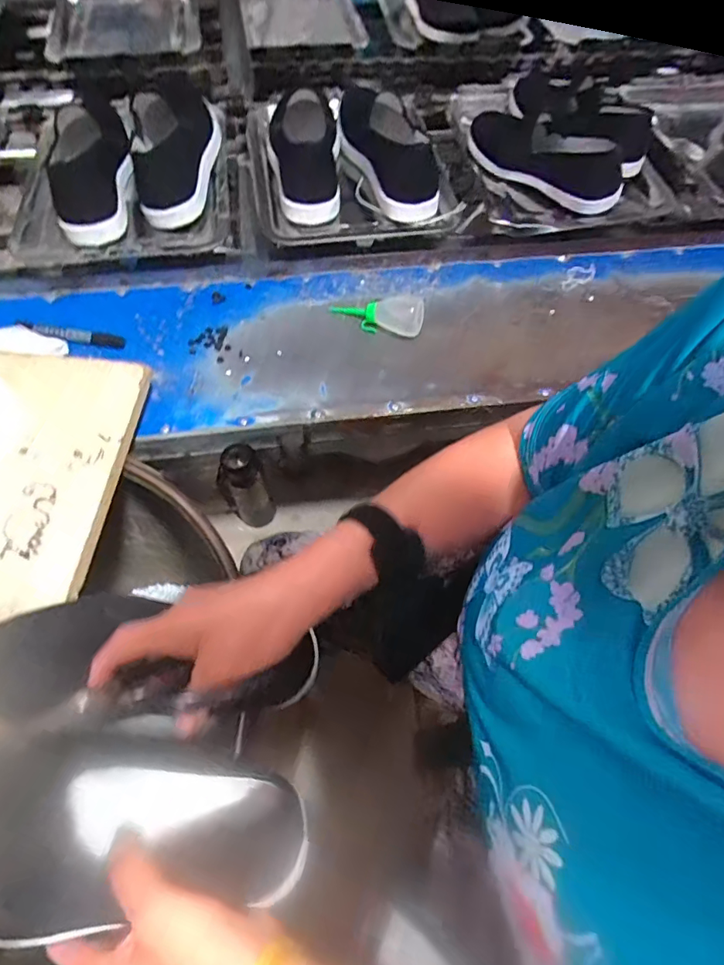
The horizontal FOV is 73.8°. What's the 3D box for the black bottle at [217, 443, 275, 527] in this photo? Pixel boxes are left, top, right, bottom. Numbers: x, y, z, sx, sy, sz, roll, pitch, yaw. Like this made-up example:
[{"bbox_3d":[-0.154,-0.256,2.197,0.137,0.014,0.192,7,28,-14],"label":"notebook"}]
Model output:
[{"bbox_3d":[-0.247,0.013,1.015,0.081,0.241,0.082,-28,64,-16],"label":"black bottle"}]

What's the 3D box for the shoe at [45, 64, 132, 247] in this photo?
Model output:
[{"bbox_3d":[-0.349,-0.426,0.633,0.103,0.098,0.236,-10,61,-6],"label":"shoe"}]

